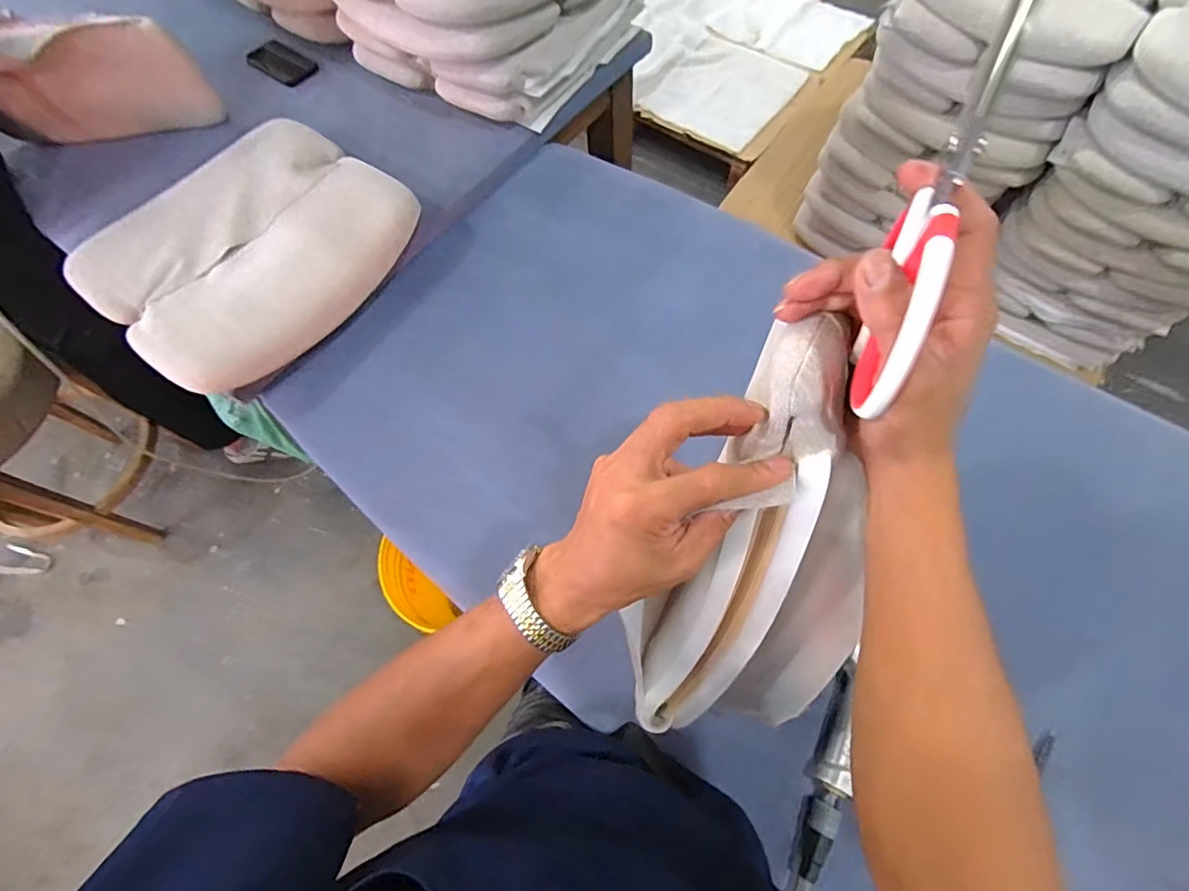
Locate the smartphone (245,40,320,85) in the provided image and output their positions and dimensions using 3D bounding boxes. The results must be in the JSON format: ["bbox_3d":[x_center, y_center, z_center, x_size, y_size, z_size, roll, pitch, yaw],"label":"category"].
[{"bbox_3d":[-0.662,-0.805,1.118,0.168,0.014,0.079,36,83,13],"label":"smartphone"}]

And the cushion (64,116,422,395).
[{"bbox_3d":[-0.554,-0.321,0.858,0.404,0.100,0.432,36,72,18],"label":"cushion"}]

